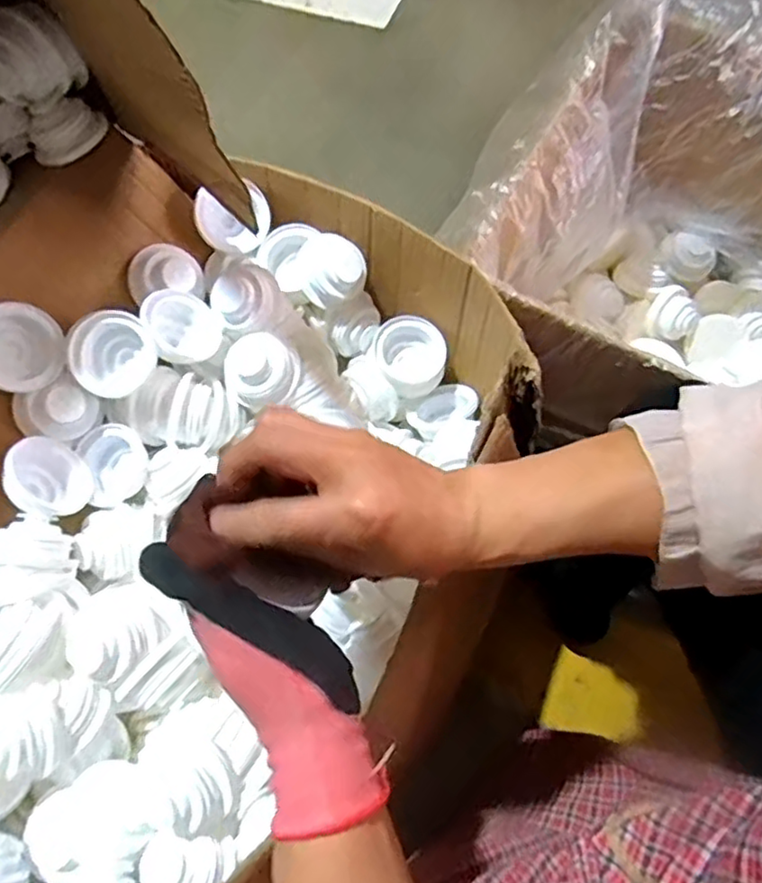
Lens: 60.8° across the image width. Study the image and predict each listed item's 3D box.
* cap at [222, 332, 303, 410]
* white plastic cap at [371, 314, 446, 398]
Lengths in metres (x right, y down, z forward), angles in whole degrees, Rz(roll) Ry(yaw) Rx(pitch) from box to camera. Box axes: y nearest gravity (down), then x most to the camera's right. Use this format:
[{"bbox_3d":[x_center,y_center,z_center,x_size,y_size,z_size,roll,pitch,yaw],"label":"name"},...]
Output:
[{"bbox_3d":[-0.110,-0.067,0.613,0.071,0.039,0.071,-28,104,-18],"label":"cap"},{"bbox_3d":[0.030,-0.086,0.679,0.071,0.049,0.075,-1,65,2],"label":"white plastic cap"}]

